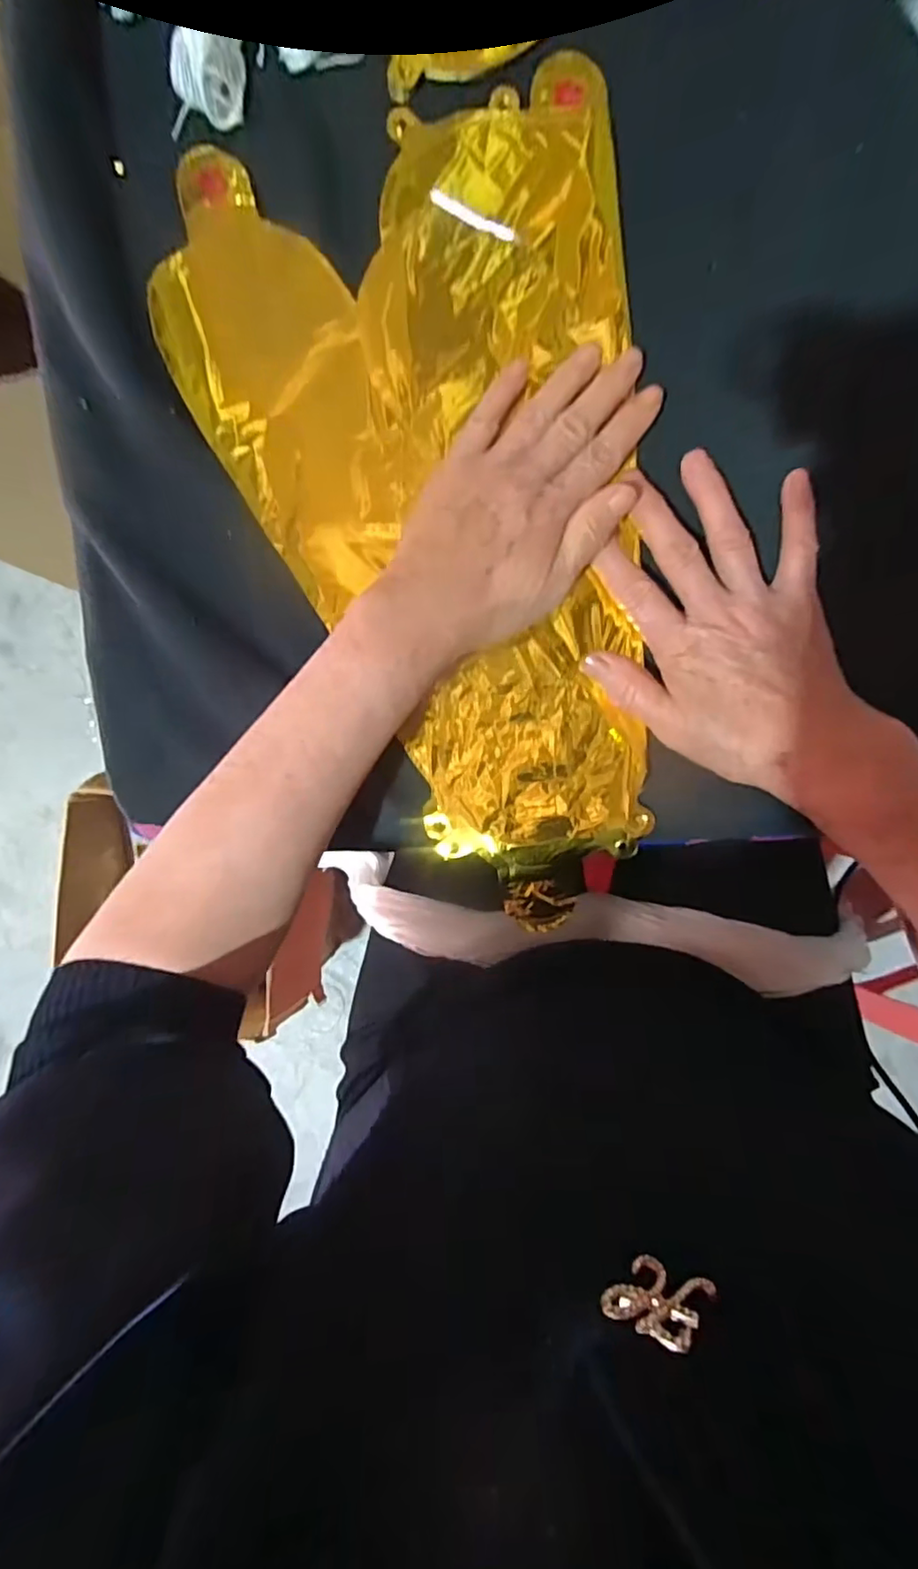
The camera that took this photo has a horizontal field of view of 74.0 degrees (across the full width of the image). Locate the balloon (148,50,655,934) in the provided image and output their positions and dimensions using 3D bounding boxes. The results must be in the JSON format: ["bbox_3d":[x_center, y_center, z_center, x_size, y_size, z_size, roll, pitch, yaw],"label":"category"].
[{"bbox_3d":[0.002,-0.137,0.332,0.236,0.020,0.424,-15,92,4],"label":"balloon"}]

